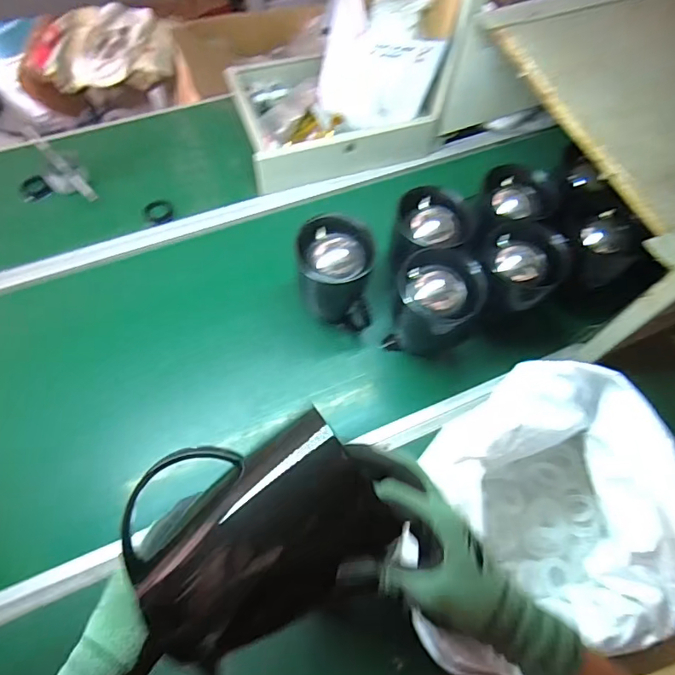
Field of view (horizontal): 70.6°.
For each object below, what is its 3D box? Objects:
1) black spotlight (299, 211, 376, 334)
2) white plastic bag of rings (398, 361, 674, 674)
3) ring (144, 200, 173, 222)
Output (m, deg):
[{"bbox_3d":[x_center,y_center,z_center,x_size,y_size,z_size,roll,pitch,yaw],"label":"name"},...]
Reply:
[{"bbox_3d":[-0.005,-0.099,0.803,0.118,0.178,0.111,1,63,-2],"label":"black spotlight"},{"bbox_3d":[0.271,0.221,0.644,0.302,0.207,0.346,6,63,0],"label":"white plastic bag of rings"},{"bbox_3d":[-0.365,-0.261,0.974,0.049,0.016,0.050,1,63,-2],"label":"ring"}]

